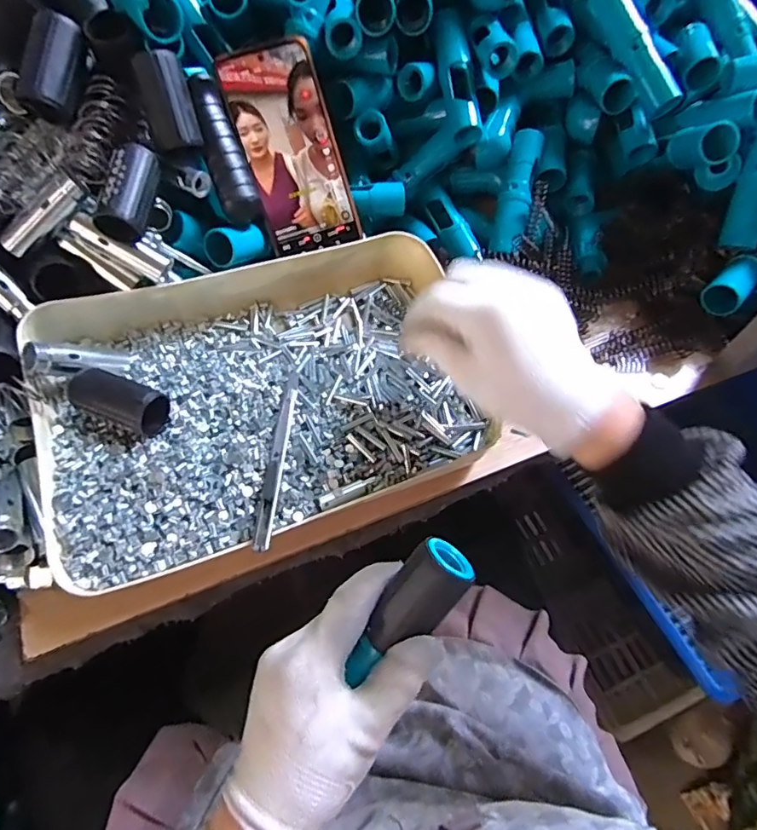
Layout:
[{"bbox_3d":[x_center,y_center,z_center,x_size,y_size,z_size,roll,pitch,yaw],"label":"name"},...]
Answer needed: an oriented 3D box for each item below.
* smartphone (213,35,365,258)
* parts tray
[{"bbox_3d":[-0.071,-0.216,0.426,0.076,0.155,0.004,-19,18,-5],"label":"smartphone"},{"bbox_3d":[-0.085,-0.028,0.400,0.329,0.061,0.240,-19,62,-11],"label":"parts tray"}]

